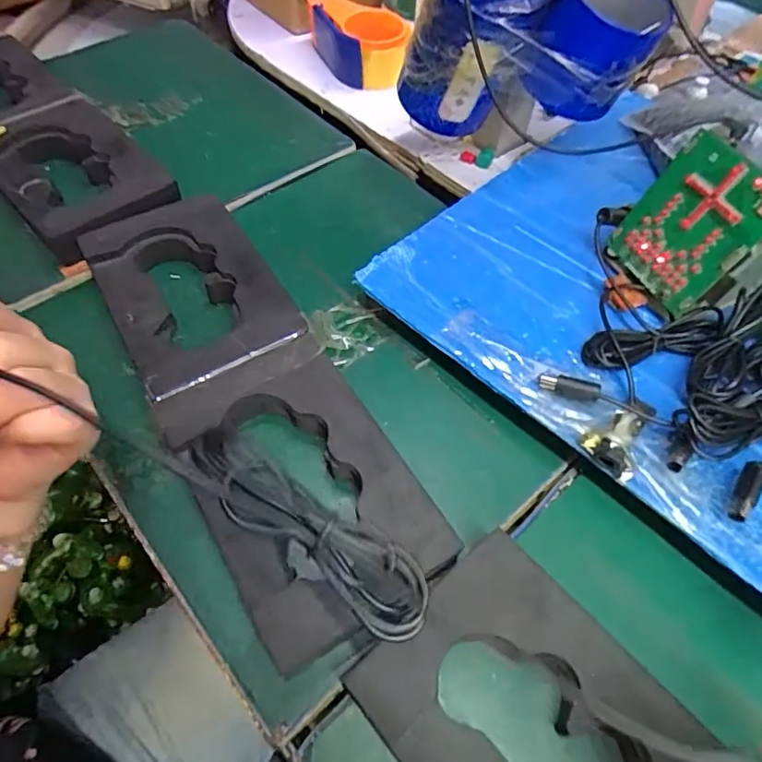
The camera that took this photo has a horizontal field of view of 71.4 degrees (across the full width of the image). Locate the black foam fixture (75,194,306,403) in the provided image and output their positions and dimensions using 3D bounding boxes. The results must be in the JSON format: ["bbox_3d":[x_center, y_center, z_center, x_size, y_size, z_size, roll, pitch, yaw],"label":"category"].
[{"bbox_3d":[-0.161,-0.073,0.459,0.138,0.042,0.210,-28,60,-16],"label":"black foam fixture"}]

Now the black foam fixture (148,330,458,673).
[{"bbox_3d":[-0.055,0.069,0.363,0.124,0.041,0.201,-29,61,-16],"label":"black foam fixture"}]

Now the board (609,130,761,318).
[{"bbox_3d":[0.225,-0.112,0.388,0.011,0.102,0.083,-9,56,-32],"label":"board"}]

